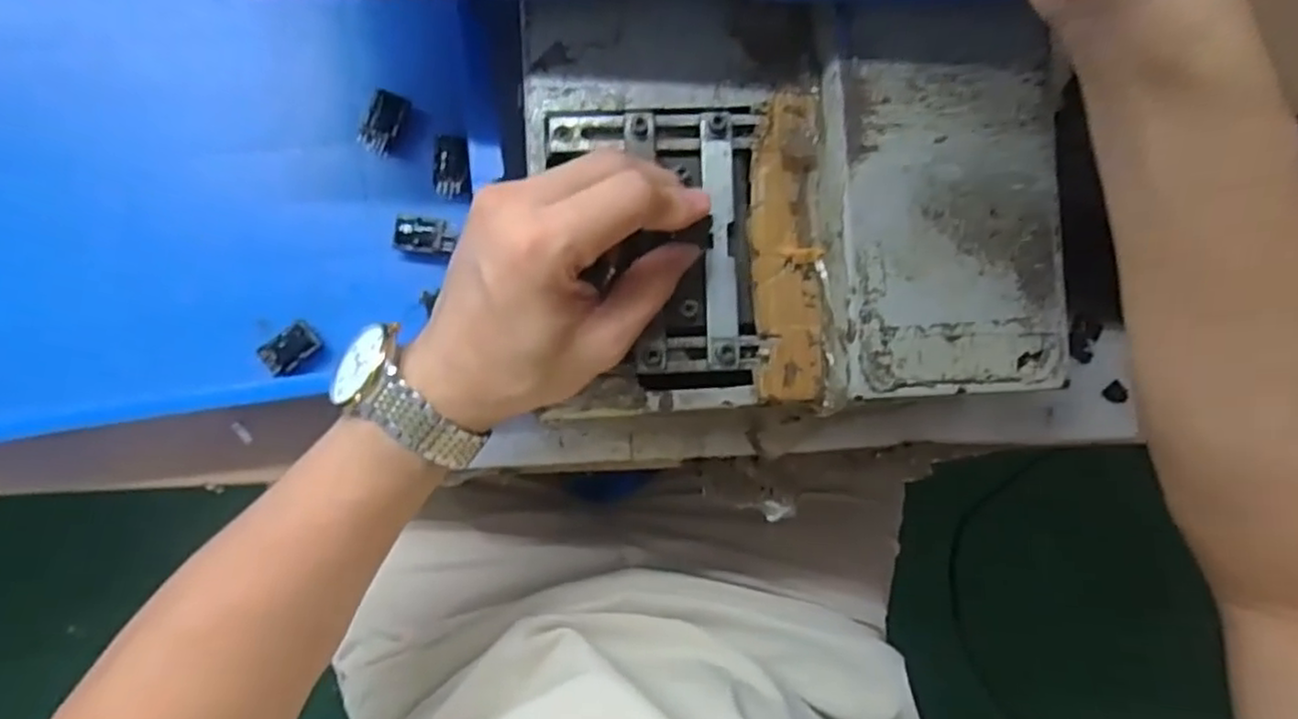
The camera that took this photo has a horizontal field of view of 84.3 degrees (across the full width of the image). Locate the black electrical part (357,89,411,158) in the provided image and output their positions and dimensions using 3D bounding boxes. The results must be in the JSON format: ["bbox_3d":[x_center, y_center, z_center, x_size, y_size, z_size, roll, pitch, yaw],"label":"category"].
[{"bbox_3d":[-0.152,-0.135,0.408,0.021,0.007,0.034,26,86,-3],"label":"black electrical part"}]

